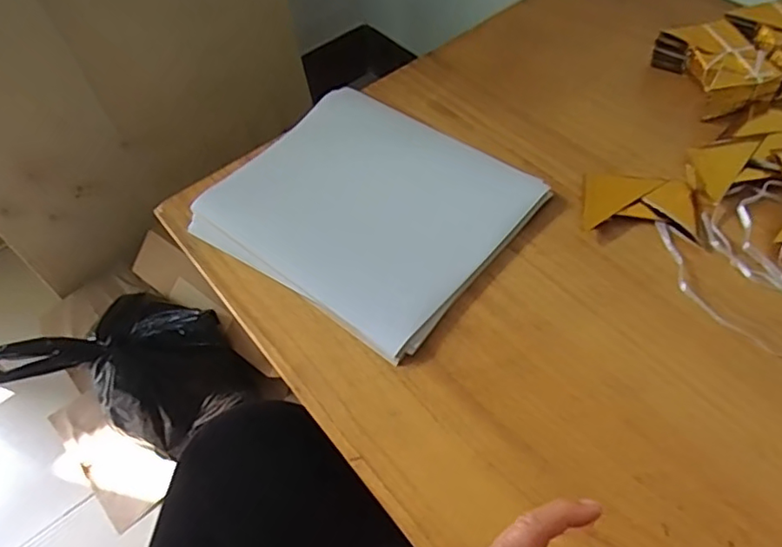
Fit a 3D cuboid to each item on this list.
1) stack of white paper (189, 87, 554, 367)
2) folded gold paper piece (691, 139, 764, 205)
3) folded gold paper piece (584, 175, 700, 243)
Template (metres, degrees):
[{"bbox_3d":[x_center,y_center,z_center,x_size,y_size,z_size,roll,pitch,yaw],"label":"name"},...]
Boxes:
[{"bbox_3d":[-0.023,-0.065,0.527,0.251,0.018,0.218,33,64,24],"label":"stack of white paper"},{"bbox_3d":[0.289,-0.099,0.516,0.044,0.011,0.073,35,65,25],"label":"folded gold paper piece"},{"bbox_3d":[0.217,-0.061,0.509,0.093,0.010,0.065,4,56,8],"label":"folded gold paper piece"}]

